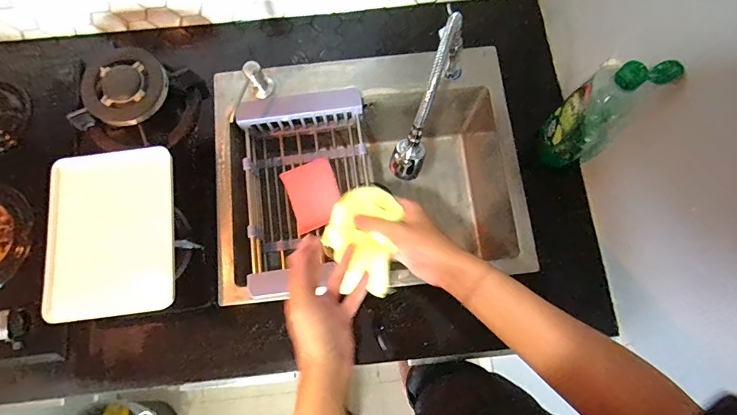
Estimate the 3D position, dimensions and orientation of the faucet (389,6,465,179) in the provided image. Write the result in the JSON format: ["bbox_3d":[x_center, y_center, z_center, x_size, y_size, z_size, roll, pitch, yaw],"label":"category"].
[{"bbox_3d":[0.088,-0.156,0.604,0.056,0.178,0.217,22,77,6],"label":"faucet"}]

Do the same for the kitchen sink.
[{"bbox_3d":[-0.002,-0.055,0.768,0.497,0.210,0.416,-7,76,-1],"label":"kitchen sink"}]

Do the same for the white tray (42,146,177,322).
[{"bbox_3d":[-0.363,0.033,0.580,0.163,0.032,0.233,-6,76,-1],"label":"white tray"}]

